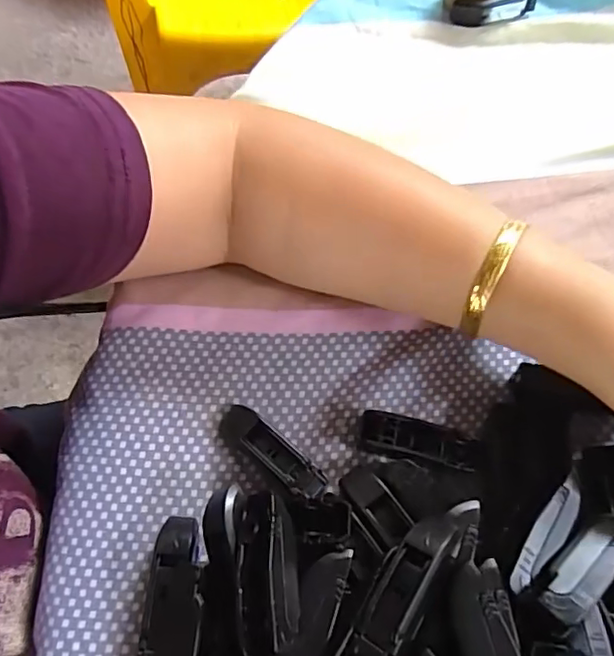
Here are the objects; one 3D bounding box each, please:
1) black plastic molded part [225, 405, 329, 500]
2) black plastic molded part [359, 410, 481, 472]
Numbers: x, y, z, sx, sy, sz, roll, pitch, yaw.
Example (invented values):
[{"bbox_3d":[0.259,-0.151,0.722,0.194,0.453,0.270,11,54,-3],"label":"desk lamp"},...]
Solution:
[{"bbox_3d":[-0.015,0.055,0.257,0.056,0.014,0.015,40,72,16],"label":"black plastic molded part"},{"bbox_3d":[0.050,0.052,0.257,0.052,0.017,0.018,13,67,6],"label":"black plastic molded part"}]

